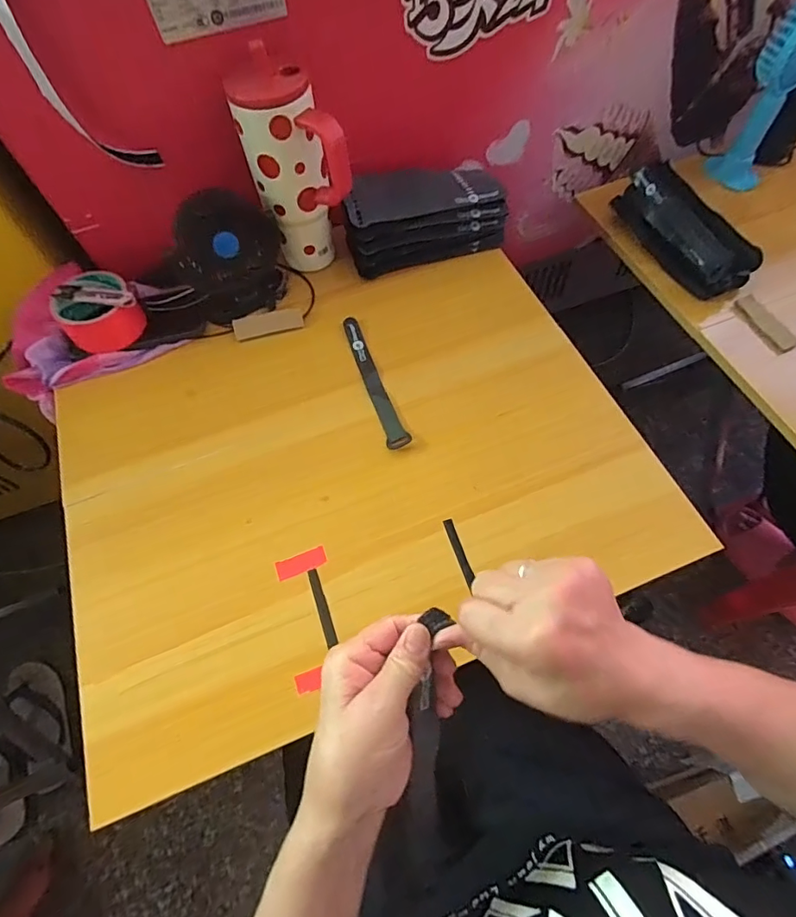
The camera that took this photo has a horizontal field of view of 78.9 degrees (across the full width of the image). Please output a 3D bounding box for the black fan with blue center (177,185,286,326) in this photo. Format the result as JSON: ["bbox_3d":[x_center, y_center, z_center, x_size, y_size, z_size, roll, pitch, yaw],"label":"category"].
[{"bbox_3d":[-0.196,-0.240,0.577,0.121,0.126,0.068,-20,64,-7],"label":"black fan with blue center"}]

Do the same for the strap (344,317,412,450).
[{"bbox_3d":[-0.030,-0.092,0.561,0.025,0.009,0.191,-21,64,-7],"label":"strap"}]

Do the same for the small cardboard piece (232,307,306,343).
[{"bbox_3d":[-0.162,-0.170,0.609,0.085,0.004,0.036,-16,66,-11],"label":"small cardboard piece"}]

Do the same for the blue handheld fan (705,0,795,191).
[{"bbox_3d":[0.493,-0.475,0.641,0.076,0.231,0.069,25,67,15],"label":"blue handheld fan"}]

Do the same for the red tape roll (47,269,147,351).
[{"bbox_3d":[-0.356,-0.177,0.575,0.087,0.044,0.083,-33,66,-13],"label":"red tape roll"}]

